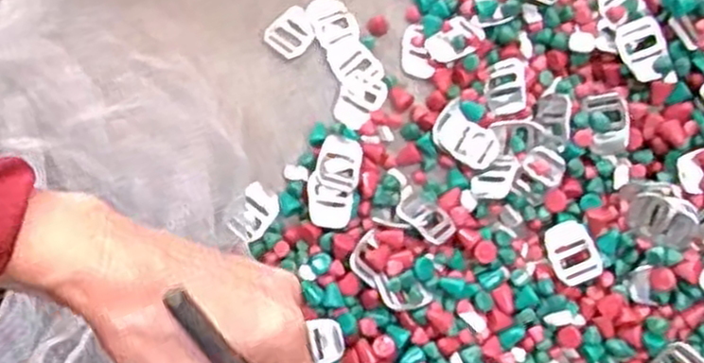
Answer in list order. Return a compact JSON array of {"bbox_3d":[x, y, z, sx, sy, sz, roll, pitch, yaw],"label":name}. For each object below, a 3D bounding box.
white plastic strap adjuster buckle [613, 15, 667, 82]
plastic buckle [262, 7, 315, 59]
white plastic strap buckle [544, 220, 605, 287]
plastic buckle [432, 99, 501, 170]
[{"bbox_3d":[0.186,-0.083,0.476,0.028,0.005,0.040,-20,82,7],"label":"white plastic strap adjuster buckle"},{"bbox_3d":[-0.042,-0.105,0.528,0.029,0.005,0.036,40,83,7],"label":"plastic buckle"},{"bbox_3d":[0.143,0.047,0.486,0.029,0.004,0.040,-26,71,11],"label":"white plastic strap buckle"},{"bbox_3d":[0.076,-0.029,0.507,0.030,0.007,0.048,-43,82,-7],"label":"plastic buckle"}]

